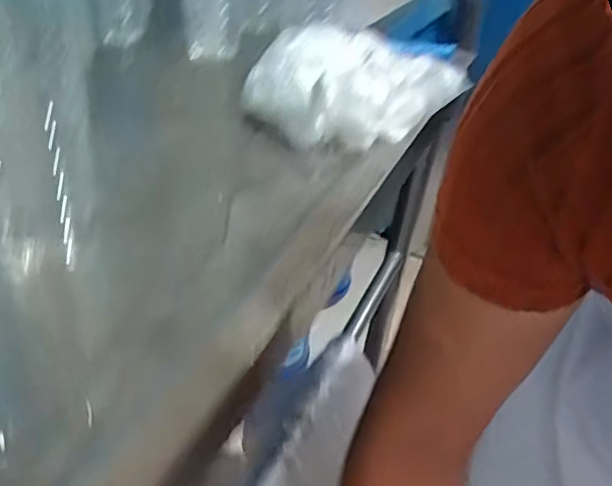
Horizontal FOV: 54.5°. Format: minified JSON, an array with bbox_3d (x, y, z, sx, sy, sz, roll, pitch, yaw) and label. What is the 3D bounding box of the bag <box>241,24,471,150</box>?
[{"bbox_3d":[0.043,-0.158,0.566,0.160,0.053,0.199,22,37,21],"label":"bag"}]

